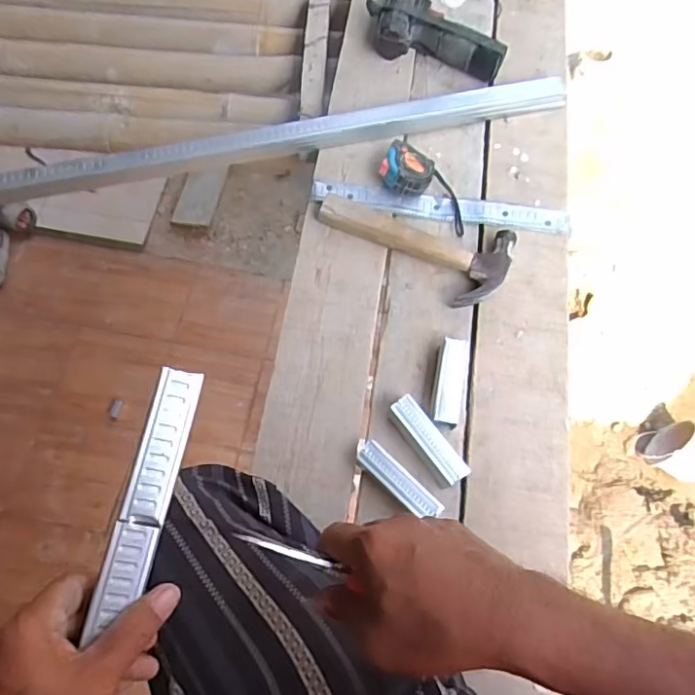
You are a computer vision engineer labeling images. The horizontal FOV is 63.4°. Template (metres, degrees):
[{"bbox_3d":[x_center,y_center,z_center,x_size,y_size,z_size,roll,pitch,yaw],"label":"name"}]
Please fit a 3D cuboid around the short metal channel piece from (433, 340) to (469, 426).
[{"bbox_3d":[0.121,0.040,0.656,0.032,0.026,0.107,11,66,3],"label":"short metal channel piece"}]

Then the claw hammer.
[{"bbox_3d":[0.087,-0.141,0.733,0.245,0.035,0.115,25,68,9],"label":"claw hammer"}]

